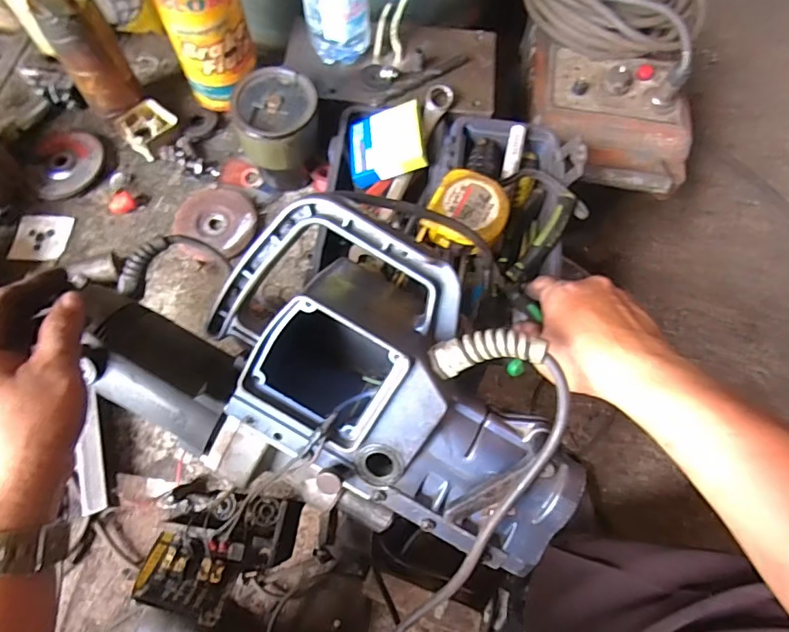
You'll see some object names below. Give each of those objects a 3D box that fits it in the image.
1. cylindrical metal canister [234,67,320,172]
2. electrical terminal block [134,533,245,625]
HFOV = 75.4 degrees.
[{"bbox_3d":[-0.121,-0.204,0.532,0.084,0.051,0.090,1,67,-1],"label":"cylindrical metal canister"},{"bbox_3d":[-0.190,0.235,0.466,0.085,0.031,0.066,15,67,4],"label":"electrical terminal block"}]

